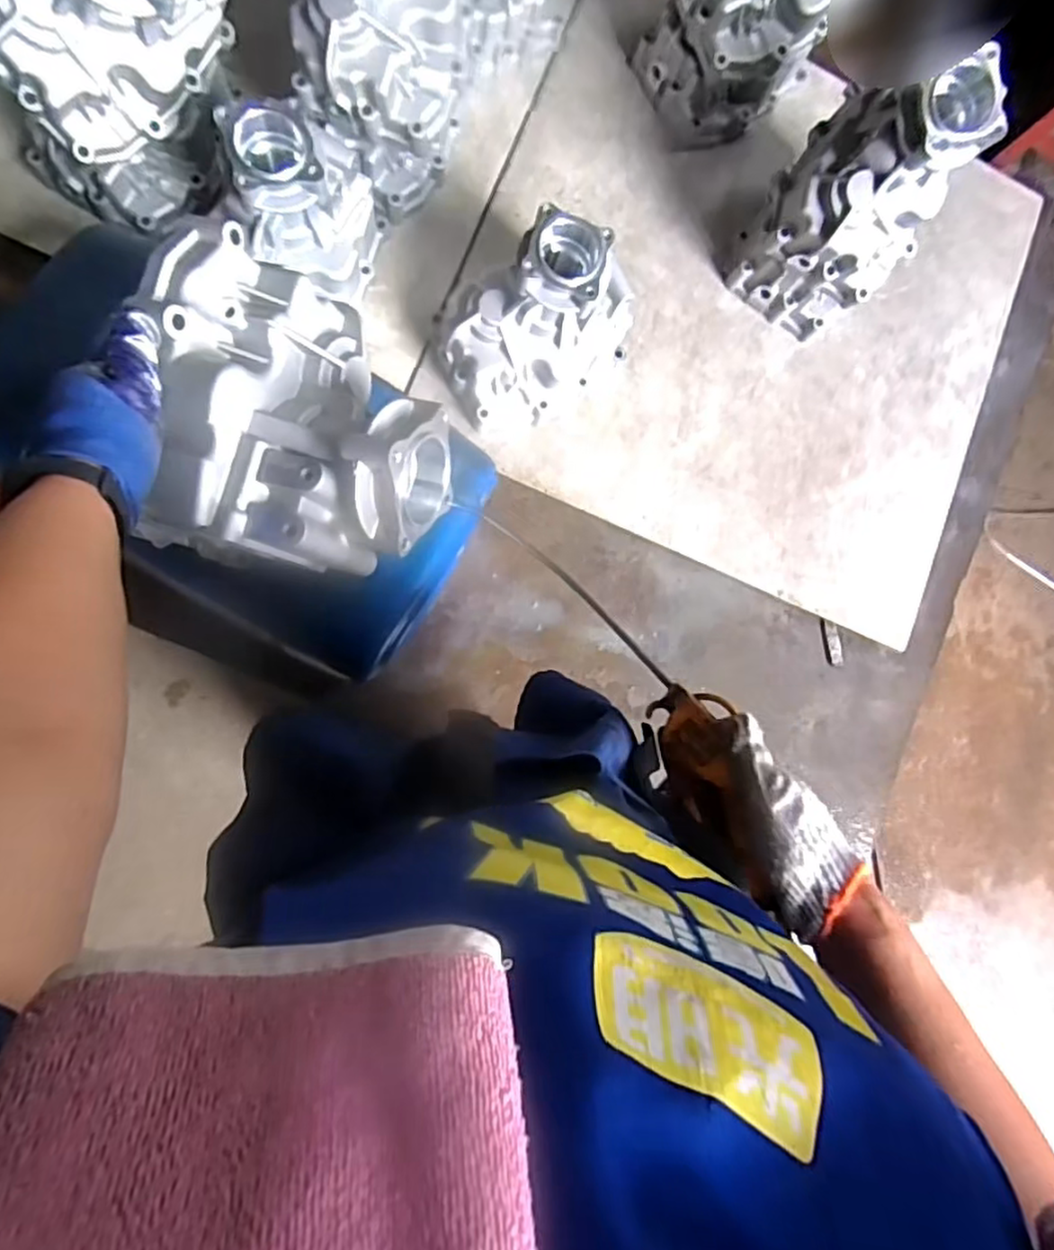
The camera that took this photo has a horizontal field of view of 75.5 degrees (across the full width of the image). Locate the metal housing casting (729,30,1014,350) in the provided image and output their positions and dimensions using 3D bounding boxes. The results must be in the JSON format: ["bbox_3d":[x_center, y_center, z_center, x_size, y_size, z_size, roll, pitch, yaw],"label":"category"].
[{"bbox_3d":[0.395,-0.508,0.832,0.187,0.322,0.142,45,80,-5],"label":"metal housing casting"}]

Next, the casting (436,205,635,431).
[{"bbox_3d":[0.012,-0.363,0.823,0.220,0.198,0.167,-36,93,-10],"label":"casting"}]

